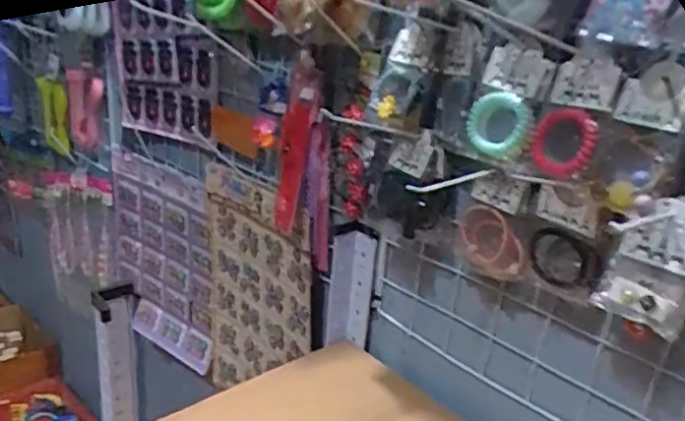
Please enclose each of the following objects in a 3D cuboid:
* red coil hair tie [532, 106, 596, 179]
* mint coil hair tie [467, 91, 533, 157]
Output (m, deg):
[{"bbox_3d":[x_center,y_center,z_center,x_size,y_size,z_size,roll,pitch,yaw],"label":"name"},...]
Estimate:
[{"bbox_3d":[0.166,-0.050,0.462,0.011,0.052,0.049,7,6,-39],"label":"red coil hair tie"},{"bbox_3d":[0.126,-0.070,0.499,0.052,0.051,0.009,-24,-13,37],"label":"mint coil hair tie"}]

